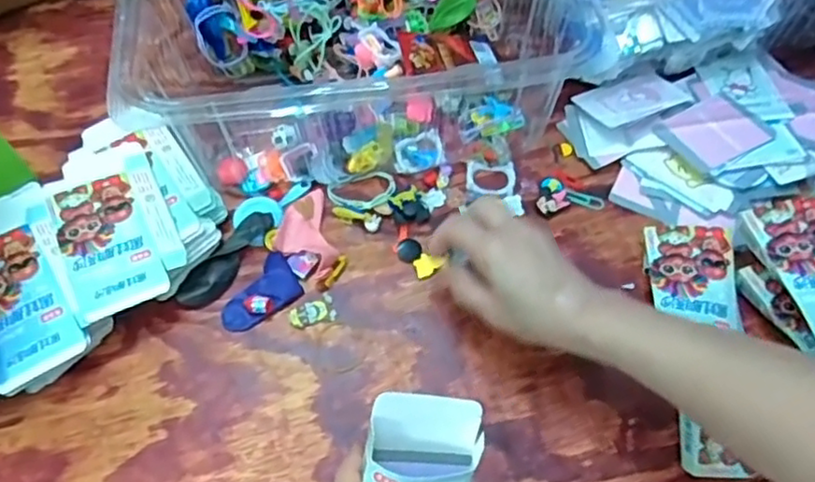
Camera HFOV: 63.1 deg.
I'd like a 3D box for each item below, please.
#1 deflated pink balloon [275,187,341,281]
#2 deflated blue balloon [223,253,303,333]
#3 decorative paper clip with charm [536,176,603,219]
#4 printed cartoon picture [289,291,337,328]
[{"bbox_3d":[-0.085,-0.005,0.548,0.045,0.012,0.082,-15,63,-7],"label":"deflated pink balloon"},{"bbox_3d":[-0.118,0.041,0.522,0.065,0.012,0.038,-33,66,-15],"label":"deflated blue balloon"},{"bbox_3d":[0.137,-0.033,0.567,0.054,0.007,0.037,24,65,13],"label":"decorative paper clip with charm"},{"bbox_3d":[-0.075,0.055,0.520,0.036,0.004,0.023,-19,63,-9],"label":"printed cartoon picture"}]

